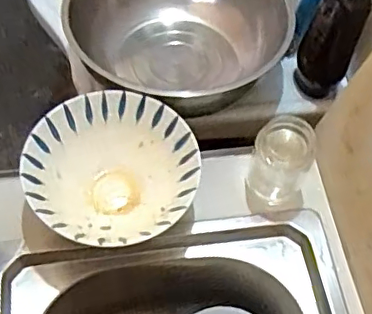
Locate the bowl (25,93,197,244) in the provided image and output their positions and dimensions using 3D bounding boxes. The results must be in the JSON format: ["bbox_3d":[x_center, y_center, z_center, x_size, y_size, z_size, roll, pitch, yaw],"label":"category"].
[{"bbox_3d":[-0.087,0.027,0.674,0.190,0.090,0.190,2,60,-3],"label":"bowl"}]

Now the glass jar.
[{"bbox_3d":[0.115,0.005,0.686,0.066,0.107,0.060,2,60,-3],"label":"glass jar"}]

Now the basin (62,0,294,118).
[{"bbox_3d":[-0.006,-0.177,0.824,0.278,0.132,0.302,2,60,-3],"label":"basin"}]

